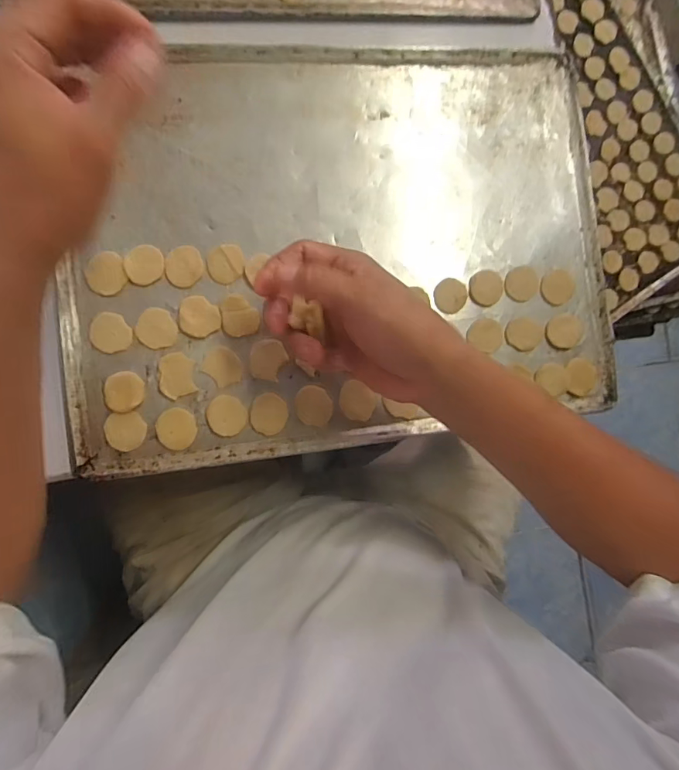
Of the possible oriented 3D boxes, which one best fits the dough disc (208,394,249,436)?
[{"bbox_3d":[-0.088,0.024,0.359,0.029,0.004,0.032,-23,90,-9],"label":"dough disc"}]

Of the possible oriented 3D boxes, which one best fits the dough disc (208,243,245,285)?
[{"bbox_3d":[-0.091,-0.097,0.367,0.028,0.004,0.032,-4,87,-9],"label":"dough disc"}]

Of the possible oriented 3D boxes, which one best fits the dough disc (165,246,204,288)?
[{"bbox_3d":[-0.122,-0.094,0.362,0.027,0.004,0.032,-4,88,-9],"label":"dough disc"}]

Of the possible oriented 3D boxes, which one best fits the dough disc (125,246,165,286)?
[{"bbox_3d":[-0.151,-0.093,0.355,0.028,0.004,0.031,-5,88,-9],"label":"dough disc"}]

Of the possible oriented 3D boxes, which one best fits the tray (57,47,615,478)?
[{"bbox_3d":[0.011,-0.116,0.383,0.445,0.014,0.322,-7,88,-9],"label":"tray"}]

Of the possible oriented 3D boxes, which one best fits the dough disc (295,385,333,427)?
[{"bbox_3d":[-0.020,0.017,0.370,0.029,0.004,0.031,0,87,-8],"label":"dough disc"}]

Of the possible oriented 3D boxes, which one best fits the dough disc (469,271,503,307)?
[{"bbox_3d":[0.128,-0.084,0.399,0.031,0.004,0.031,0,87,-8],"label":"dough disc"}]

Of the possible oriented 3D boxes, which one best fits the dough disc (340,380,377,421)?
[{"bbox_3d":[0.015,0.013,0.375,0.029,0.004,0.029,0,87,-8],"label":"dough disc"}]

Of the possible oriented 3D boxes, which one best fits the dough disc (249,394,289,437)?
[{"bbox_3d":[-0.056,0.023,0.363,0.028,0.004,0.032,-3,87,-9],"label":"dough disc"}]

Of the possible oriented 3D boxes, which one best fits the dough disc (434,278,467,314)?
[{"bbox_3d":[0.095,-0.077,0.395,0.027,0.004,0.029,-2,87,-8],"label":"dough disc"}]

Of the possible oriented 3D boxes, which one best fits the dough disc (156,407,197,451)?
[{"bbox_3d":[-0.124,0.034,0.351,0.029,0.004,0.031,0,87,-8],"label":"dough disc"}]

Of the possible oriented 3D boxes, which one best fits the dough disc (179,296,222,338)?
[{"bbox_3d":[-0.110,-0.054,0.360,0.031,0.004,0.032,0,87,-8],"label":"dough disc"}]

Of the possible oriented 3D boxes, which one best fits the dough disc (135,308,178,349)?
[{"bbox_3d":[-0.141,-0.044,0.355,0.030,0.004,0.030,0,87,-8],"label":"dough disc"}]

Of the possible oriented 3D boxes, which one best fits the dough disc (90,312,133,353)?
[{"bbox_3d":[-0.173,-0.040,0.347,0.028,0.004,0.031,-23,90,-9],"label":"dough disc"}]

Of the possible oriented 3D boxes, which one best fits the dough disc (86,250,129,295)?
[{"bbox_3d":[-0.177,-0.085,0.348,0.027,0.004,0.032,-15,89,-9],"label":"dough disc"}]

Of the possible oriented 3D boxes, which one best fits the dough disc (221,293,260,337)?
[{"bbox_3d":[-0.079,-0.056,0.365,0.028,0.004,0.033,-10,88,-9],"label":"dough disc"}]

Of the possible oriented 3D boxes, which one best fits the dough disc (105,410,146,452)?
[{"bbox_3d":[-0.160,0.035,0.344,0.028,0.004,0.029,0,87,-8],"label":"dough disc"}]

